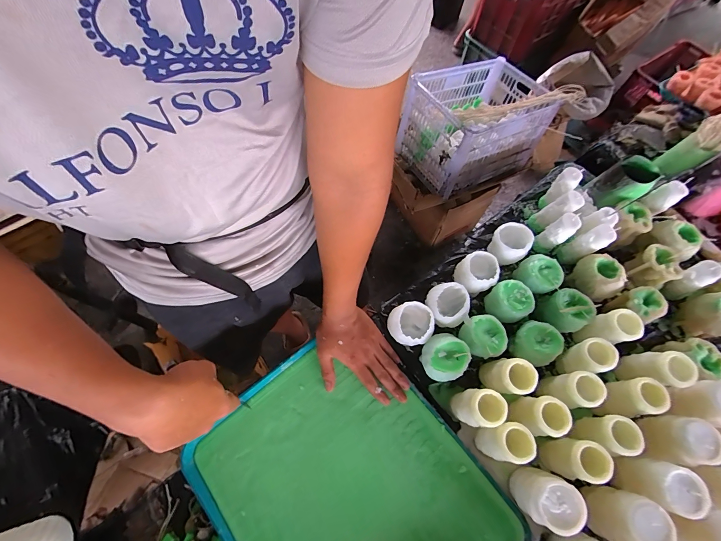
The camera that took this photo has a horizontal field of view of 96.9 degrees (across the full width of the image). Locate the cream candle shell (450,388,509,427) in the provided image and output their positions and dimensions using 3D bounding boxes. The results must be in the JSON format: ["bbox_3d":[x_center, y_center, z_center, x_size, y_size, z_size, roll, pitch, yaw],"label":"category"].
[{"bbox_3d":[0.180,0.212,0.491,0.055,0.078,0.050,1,66,-2],"label":"cream candle shell"}]

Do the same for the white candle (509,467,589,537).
[{"bbox_3d":[0.255,0.316,0.444,0.059,0.087,0.060,1,66,-2],"label":"white candle"}]

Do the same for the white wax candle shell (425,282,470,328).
[{"bbox_3d":[0.153,0.066,0.582,0.071,0.069,0.075,1,66,-2],"label":"white wax candle shell"}]

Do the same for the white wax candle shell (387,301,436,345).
[{"bbox_3d":[0.087,0.099,0.564,0.071,0.064,0.071,1,66,-2],"label":"white wax candle shell"}]

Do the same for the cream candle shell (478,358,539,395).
[{"bbox_3d":[0.236,0.174,0.516,0.058,0.085,0.054,3,66,-2],"label":"cream candle shell"}]

